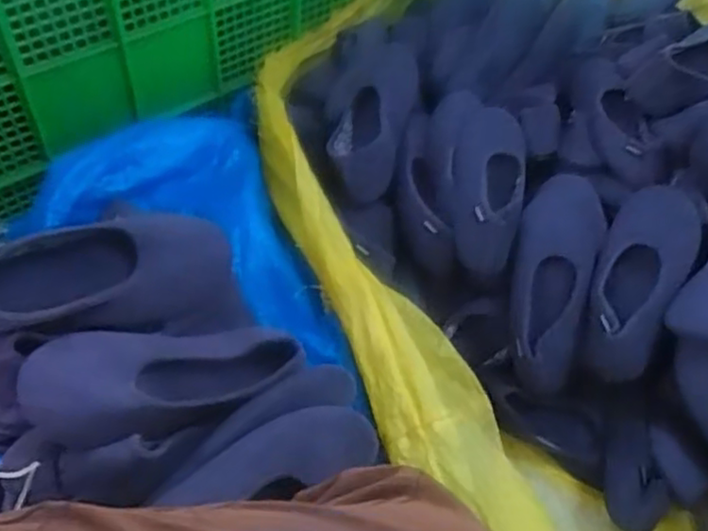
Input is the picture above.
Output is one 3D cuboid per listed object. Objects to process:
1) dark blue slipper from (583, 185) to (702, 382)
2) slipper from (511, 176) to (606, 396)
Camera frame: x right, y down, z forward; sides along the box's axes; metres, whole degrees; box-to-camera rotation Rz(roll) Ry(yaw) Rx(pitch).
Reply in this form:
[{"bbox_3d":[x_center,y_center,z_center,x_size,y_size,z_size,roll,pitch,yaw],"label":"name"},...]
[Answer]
[{"bbox_3d":[0.357,0.018,0.857,0.100,0.067,0.259,21,80,13],"label":"dark blue slipper"},{"bbox_3d":[0.256,0.017,0.869,0.104,0.067,0.285,11,84,5],"label":"slipper"}]

